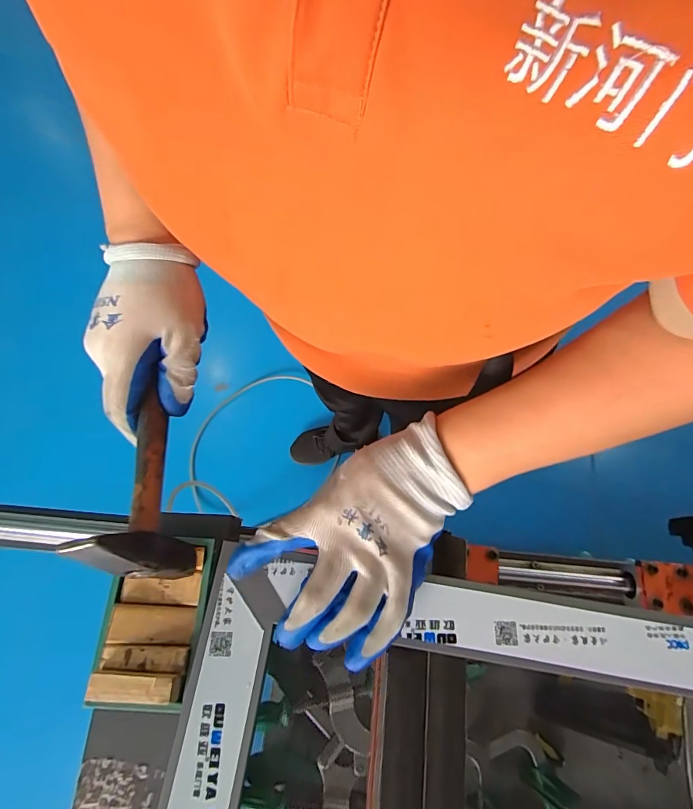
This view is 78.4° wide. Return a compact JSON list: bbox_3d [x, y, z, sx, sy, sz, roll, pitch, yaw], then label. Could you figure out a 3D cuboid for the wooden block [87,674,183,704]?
[{"bbox_3d":[-0.178,0.238,0.357,0.071,0.020,0.021,1,69,1],"label":"wooden block"}]

